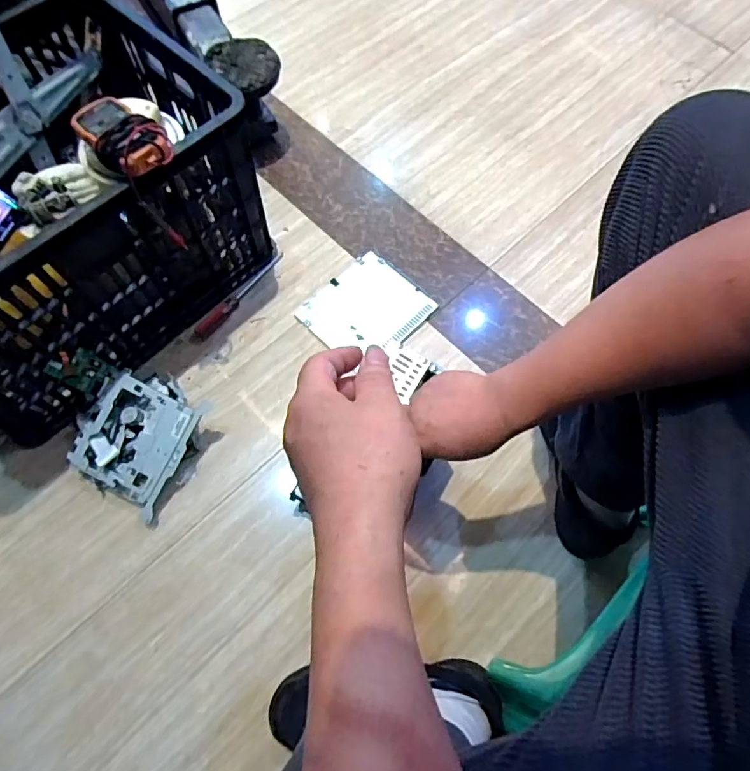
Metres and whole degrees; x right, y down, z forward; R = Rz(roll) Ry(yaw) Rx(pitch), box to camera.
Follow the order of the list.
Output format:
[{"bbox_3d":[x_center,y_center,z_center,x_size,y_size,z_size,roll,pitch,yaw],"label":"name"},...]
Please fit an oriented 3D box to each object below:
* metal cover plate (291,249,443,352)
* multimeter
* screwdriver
[{"bbox_3d":[-0.013,-0.122,0.798,0.156,0.008,0.172,42,73,14],"label":"metal cover plate"},{"bbox_3d":[-0.274,-0.271,0.536,0.132,0.038,0.067,42,73,14],"label":"multimeter"},{"bbox_3d":[-0.217,-0.144,0.796,0.025,0.017,0.202,33,71,12],"label":"screwdriver"}]

